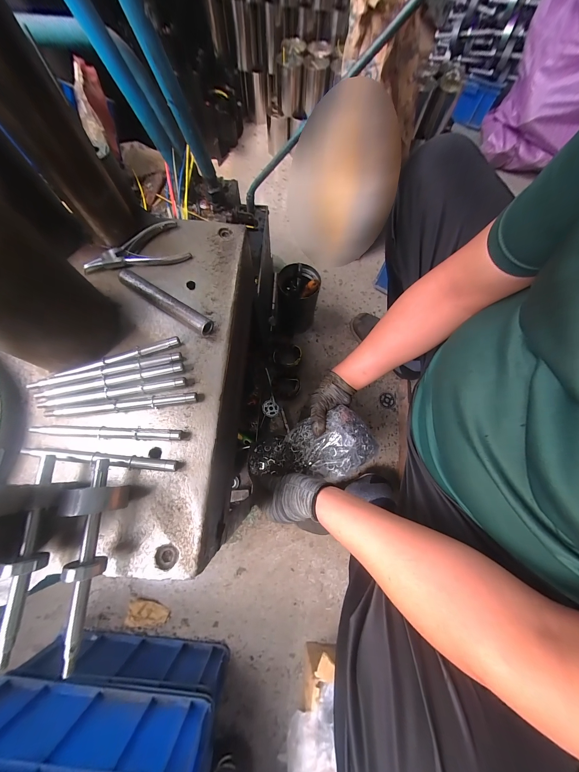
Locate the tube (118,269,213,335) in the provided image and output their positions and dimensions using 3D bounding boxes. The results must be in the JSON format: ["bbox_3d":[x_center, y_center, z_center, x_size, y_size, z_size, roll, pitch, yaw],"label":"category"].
[{"bbox_3d":[-0.161,-0.107,0.324,0.139,0.020,0.019,31,74,8],"label":"tube"}]

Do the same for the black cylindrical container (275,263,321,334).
[{"bbox_3d":[0.019,-0.252,0.751,0.120,0.196,0.124,0,72,-1],"label":"black cylindrical container"}]

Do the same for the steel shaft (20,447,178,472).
[{"bbox_3d":[-0.201,0.078,0.270,0.161,0.012,0.011,5,72,0],"label":"steel shaft"}]

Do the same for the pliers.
[{"bbox_3d":[-0.214,-0.201,0.357,0.137,0.013,0.075,-7,72,-4],"label":"pliers"}]

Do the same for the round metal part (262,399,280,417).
[{"bbox_3d":[-0.055,0.066,0.740,0.049,0.006,0.049,0,72,-1],"label":"round metal part"}]

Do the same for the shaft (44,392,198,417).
[{"bbox_3d":[-0.188,0.022,0.287,0.161,0.010,0.013,-5,72,-3],"label":"shaft"}]

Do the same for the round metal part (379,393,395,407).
[{"bbox_3d":[0.299,0.044,0.770,0.048,0.007,0.044,0,72,-1],"label":"round metal part"}]

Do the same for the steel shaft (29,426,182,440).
[{"bbox_3d":[-0.199,0.051,0.279,0.159,0.012,0.012,3,72,-1],"label":"steel shaft"}]

